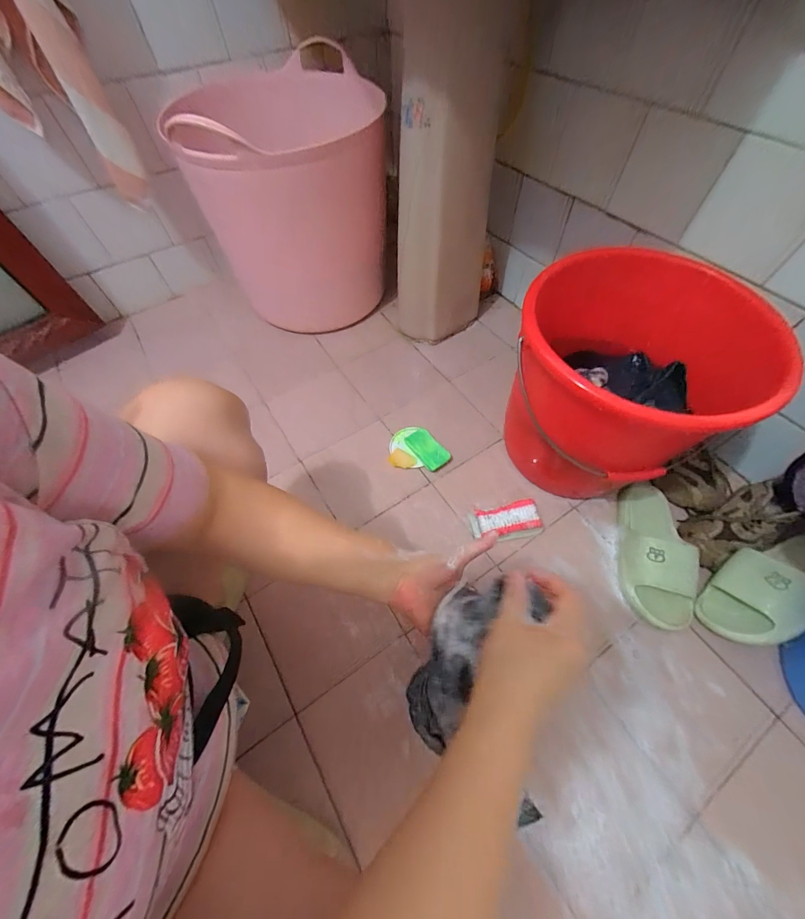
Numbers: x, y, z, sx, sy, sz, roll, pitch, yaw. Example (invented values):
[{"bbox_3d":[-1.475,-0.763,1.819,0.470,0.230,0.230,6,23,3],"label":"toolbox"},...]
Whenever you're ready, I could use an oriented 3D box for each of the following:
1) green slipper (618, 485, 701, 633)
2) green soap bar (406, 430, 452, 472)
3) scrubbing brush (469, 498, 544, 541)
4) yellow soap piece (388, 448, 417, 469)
[{"bbox_3d":[0.445,0.154,0.607,0.104,0.069,0.255,10,61,7],"label":"green slipper"},{"bbox_3d":[0.052,-0.023,0.736,0.051,0.028,0.097,-37,66,-18],"label":"green soap bar"},{"bbox_3d":[0.197,0.121,0.659,0.130,0.036,0.065,-10,61,-4],"label":"scrubbing brush"},{"bbox_3d":[0.000,0.002,0.734,0.055,0.008,0.038,26,64,15],"label":"yellow soap piece"}]

